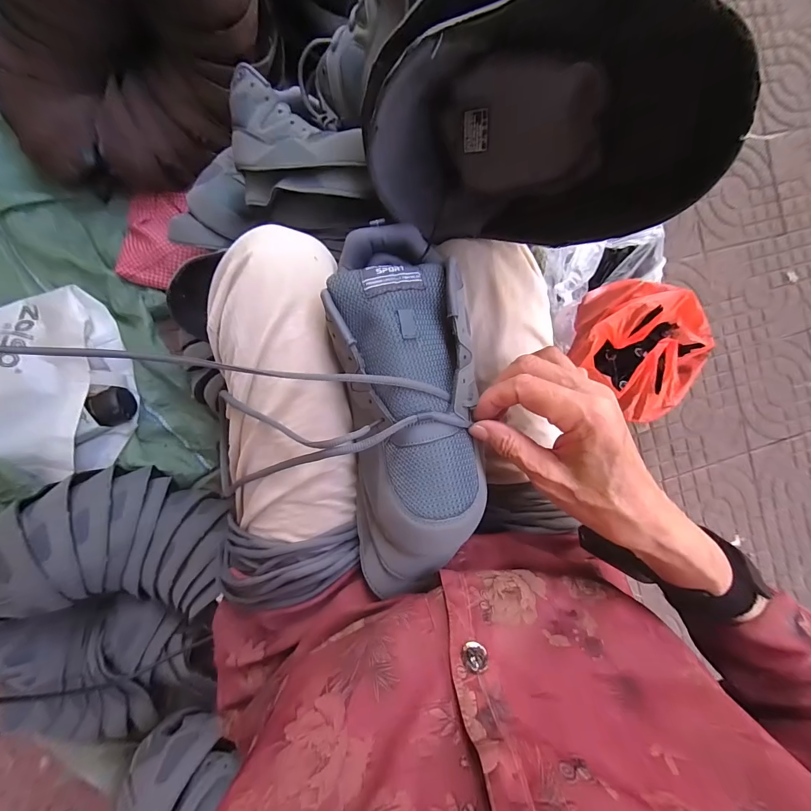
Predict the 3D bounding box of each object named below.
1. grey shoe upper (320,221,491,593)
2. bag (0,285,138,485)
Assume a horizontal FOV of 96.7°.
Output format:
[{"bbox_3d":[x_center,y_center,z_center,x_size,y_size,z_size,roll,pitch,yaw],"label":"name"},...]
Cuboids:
[{"bbox_3d":[0.001,-0.004,0.268,0.098,0.058,0.270,-4,87,-9],"label":"grey shoe upper"},{"bbox_3d":[-0.583,-0.044,0.587,0.250,0.111,0.285,19,90,-9],"label":"bag"}]

